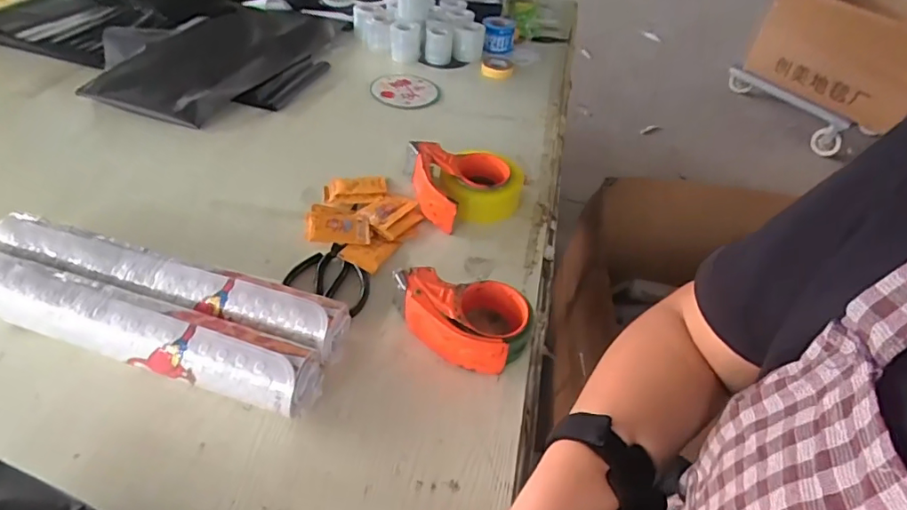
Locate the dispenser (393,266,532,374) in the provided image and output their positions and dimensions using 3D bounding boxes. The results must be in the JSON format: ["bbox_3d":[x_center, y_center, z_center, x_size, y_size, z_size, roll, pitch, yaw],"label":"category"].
[{"bbox_3d":[0.004,0.072,0.605,0.161,0.061,0.095,11,42,5],"label":"dispenser"}]

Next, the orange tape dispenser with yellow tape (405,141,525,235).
[{"bbox_3d":[0.019,-0.114,0.811,0.164,0.073,0.158,4,42,-3],"label":"orange tape dispenser with yellow tape"}]

